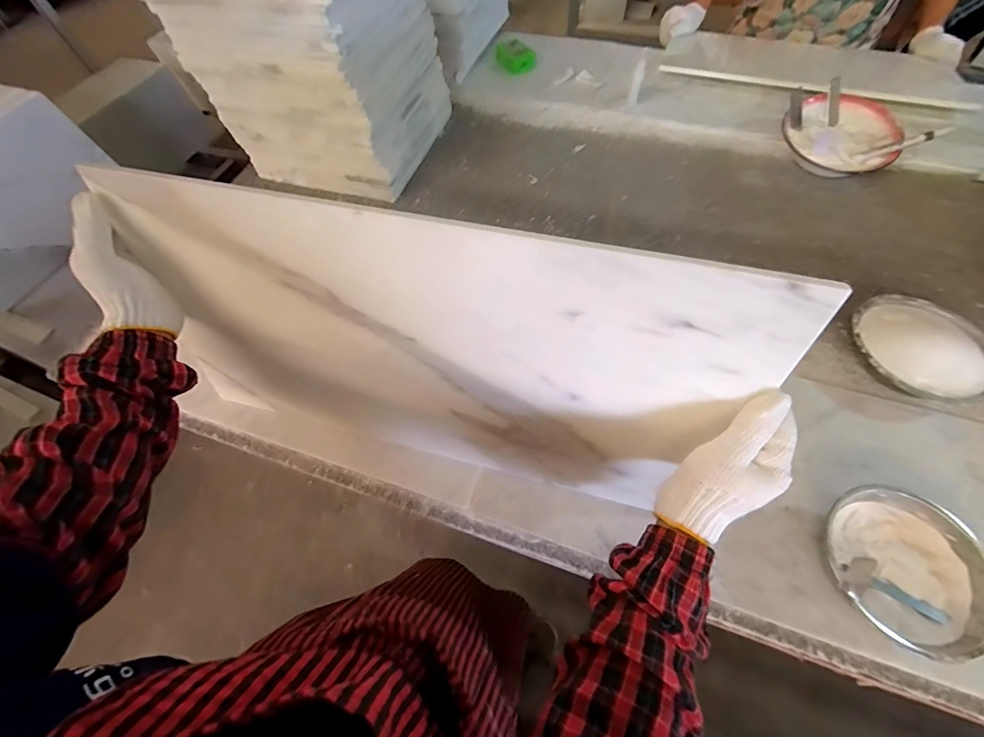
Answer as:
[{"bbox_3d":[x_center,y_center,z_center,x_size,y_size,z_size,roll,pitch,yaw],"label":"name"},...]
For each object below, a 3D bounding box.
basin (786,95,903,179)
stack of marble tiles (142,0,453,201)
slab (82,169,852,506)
[{"bbox_3d":[0.631,-0.420,0.754,0.172,0.070,0.165,-2,60,3],"label":"basin"},{"bbox_3d":[-0.295,-0.542,0.738,0.321,0.281,0.302,14,62,12],"label":"stack of marble tiles"},{"bbox_3d":[-0.072,-0.007,0.413,0.573,0.291,0.022,13,46,12],"label":"slab"}]

